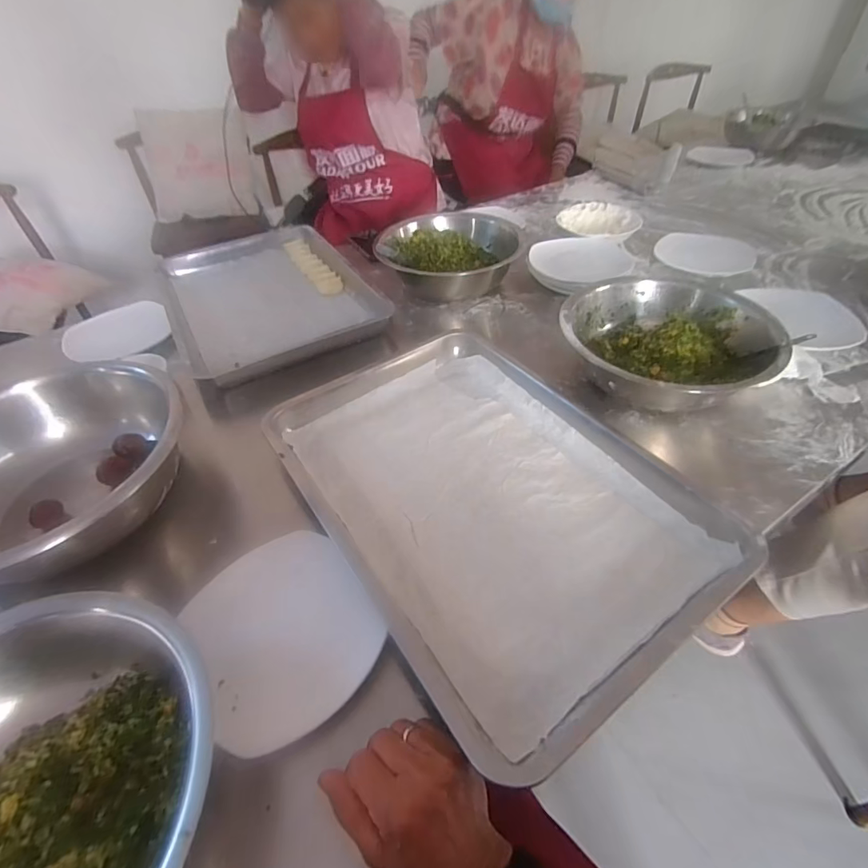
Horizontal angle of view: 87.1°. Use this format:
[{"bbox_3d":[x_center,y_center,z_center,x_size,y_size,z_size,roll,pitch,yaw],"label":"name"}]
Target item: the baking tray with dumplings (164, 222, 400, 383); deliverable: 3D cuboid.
[{"bbox_3d":[-0.329,-0.286,0.895,0.331,0.047,0.519,-23,49,-19],"label":"baking tray with dumplings"}]

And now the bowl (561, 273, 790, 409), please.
[{"bbox_3d":[0.329,-0.123,0.658,0.267,0.095,0.264,-1,45,1],"label":"bowl"}]

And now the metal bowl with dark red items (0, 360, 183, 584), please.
[{"bbox_3d":[-0.437,0.053,0.527,0.250,0.134,0.287,21,51,23],"label":"metal bowl with dark red items"}]

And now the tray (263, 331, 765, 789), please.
[{"bbox_3d":[0.050,0.055,0.530,0.336,0.053,0.486,-28,50,-23],"label":"tray"}]

